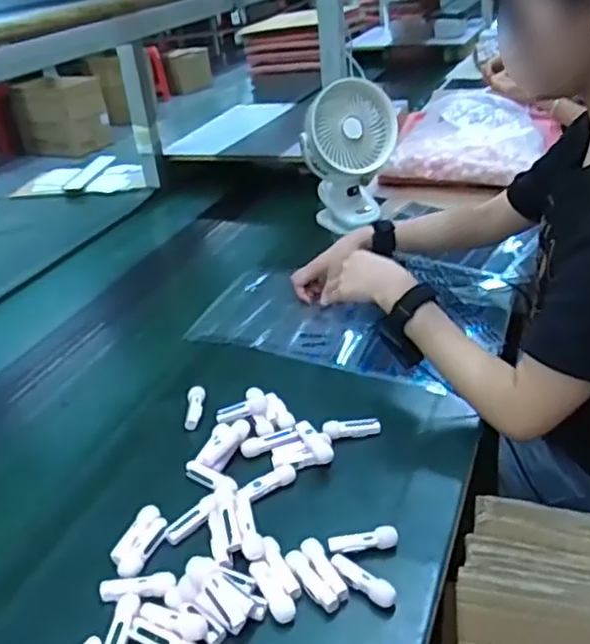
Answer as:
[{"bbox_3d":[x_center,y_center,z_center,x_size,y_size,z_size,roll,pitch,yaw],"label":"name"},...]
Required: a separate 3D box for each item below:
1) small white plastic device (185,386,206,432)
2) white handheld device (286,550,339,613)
[{"bbox_3d":[-0.121,0.103,0.814,0.022,0.014,0.069,-6,30,0],"label":"small white plastic device"},{"bbox_3d":[0.014,0.229,0.596,0.019,0.015,0.062,-22,34,-26],"label":"white handheld device"}]

